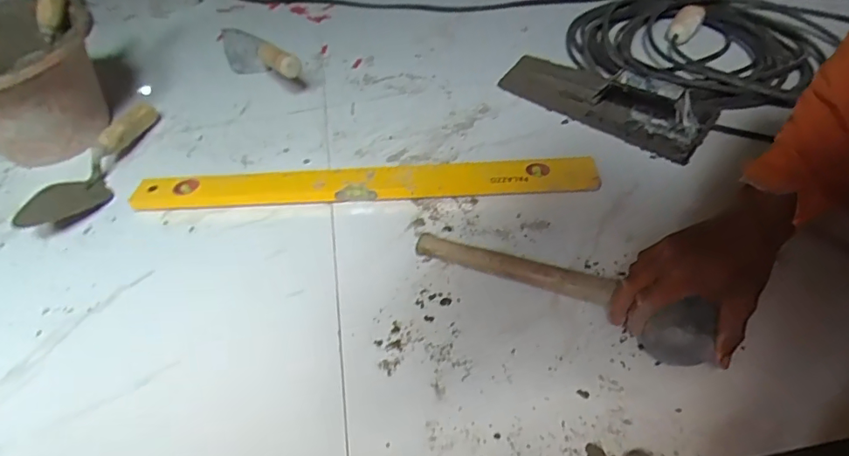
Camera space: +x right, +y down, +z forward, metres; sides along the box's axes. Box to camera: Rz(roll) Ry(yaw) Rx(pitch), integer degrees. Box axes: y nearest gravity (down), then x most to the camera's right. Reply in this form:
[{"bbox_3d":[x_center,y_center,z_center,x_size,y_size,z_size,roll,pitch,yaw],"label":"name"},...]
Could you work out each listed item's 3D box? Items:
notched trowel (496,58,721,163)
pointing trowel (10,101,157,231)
[{"bbox_3d":[0.253,-0.204,0.724,0.304,0.054,0.120,28,57,28],"label":"notched trowel"},{"bbox_3d":[-0.455,-0.090,0.698,0.080,0.047,0.273,9,50,14],"label":"pointing trowel"}]

